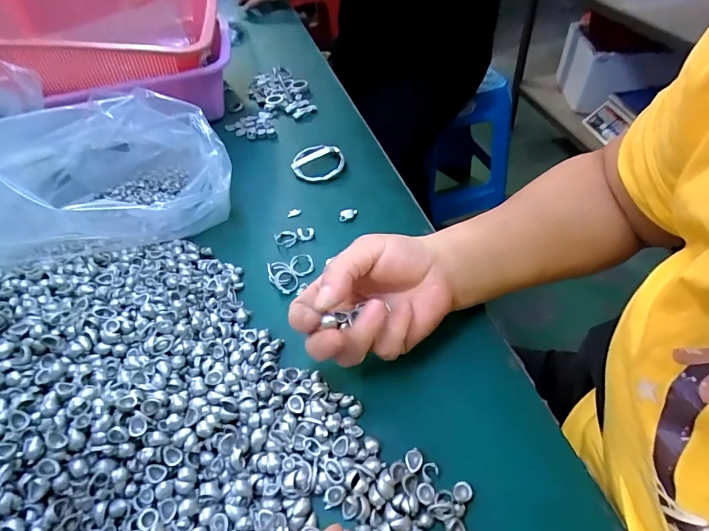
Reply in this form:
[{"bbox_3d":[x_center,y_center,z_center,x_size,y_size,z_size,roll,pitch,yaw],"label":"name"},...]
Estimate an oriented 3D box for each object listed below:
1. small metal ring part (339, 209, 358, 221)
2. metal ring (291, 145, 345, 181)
[{"bbox_3d":[-0.006,-0.051,0.415,0.018,0.007,0.008,-13,47,-8],"label":"small metal ring part"},{"bbox_3d":[-0.041,-0.116,0.472,0.058,0.015,0.057,-3,47,4],"label":"metal ring"}]

